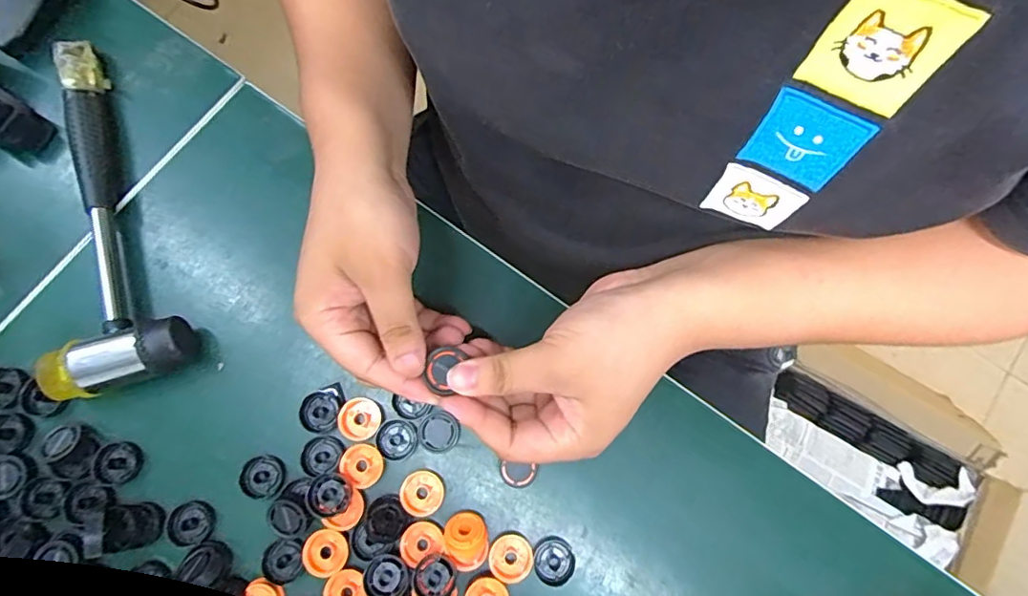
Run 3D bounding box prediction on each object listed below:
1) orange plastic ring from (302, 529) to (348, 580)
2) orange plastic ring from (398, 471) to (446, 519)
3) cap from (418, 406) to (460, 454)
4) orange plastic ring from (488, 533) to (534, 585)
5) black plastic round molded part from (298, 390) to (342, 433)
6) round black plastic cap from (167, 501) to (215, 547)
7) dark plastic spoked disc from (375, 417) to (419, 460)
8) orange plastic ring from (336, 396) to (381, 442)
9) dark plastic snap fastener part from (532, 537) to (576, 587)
[{"bbox_3d":[-0.112,0.151,0.315,0.026,0.004,0.025,0,78,-1],"label":"orange plastic ring"},{"bbox_3d":[-0.056,0.120,0.328,0.026,0.004,0.026,0,78,-1],"label":"orange plastic ring"},{"bbox_3d":[-0.048,0.085,0.337,0.025,0.008,0.023,0,78,-1],"label":"cap"},{"bbox_3d":[-0.002,0.156,0.320,0.025,0.004,0.026,28,60,12],"label":"orange plastic ring"},{"bbox_3d":[-0.124,0.073,0.340,0.023,0.005,0.025,0,78,-1],"label":"black plastic round molded part"},{"bbox_3d":[-0.194,0.136,0.322,0.025,0.006,0.023,12,78,1],"label":"round black plastic cap"},{"bbox_3d":[-0.073,0.089,0.336,0.024,0.004,0.025,0,78,-1],"label":"dark plastic spoked disc"},{"bbox_3d":[-0.098,0.076,0.338,0.026,0.005,0.026,0,78,-1],"label":"orange plastic ring"},{"bbox_3d":[0.024,0.160,0.323,0.024,0.006,0.026,0,78,-1],"label":"dark plastic snap fastener part"}]

